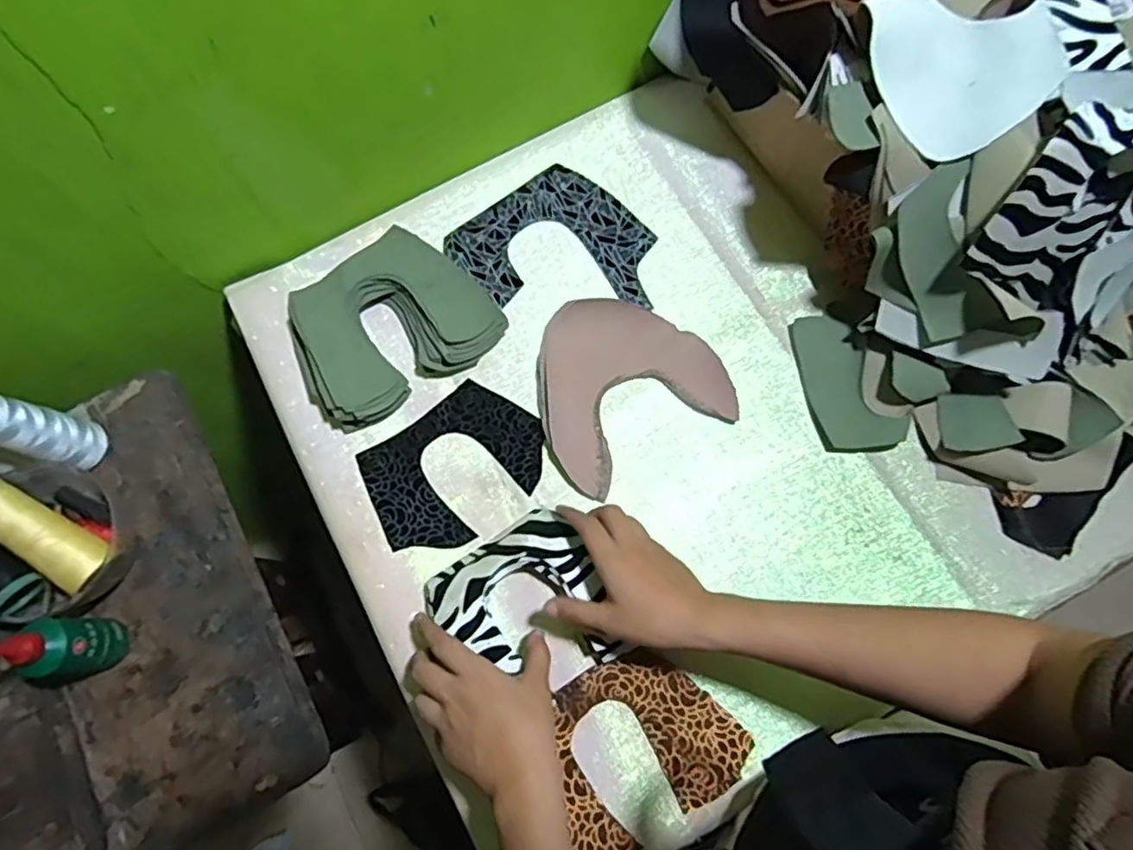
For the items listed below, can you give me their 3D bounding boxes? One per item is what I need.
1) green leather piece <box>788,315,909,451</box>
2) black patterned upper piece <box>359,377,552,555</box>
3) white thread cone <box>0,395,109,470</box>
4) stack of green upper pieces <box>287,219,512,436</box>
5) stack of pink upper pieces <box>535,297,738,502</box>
[{"bbox_3d":[0.237,-0.036,0.580,0.062,0.013,0.131,-23,67,8],"label":"green leather piece"},{"bbox_3d":[-0.098,0.036,0.582,0.157,0.009,0.114,-36,77,-12],"label":"black patterned upper piece"},{"bbox_3d":[-0.428,0.005,0.537,0.034,0.107,0.040,12,75,3],"label":"white thread cone"},{"bbox_3d":[-0.161,-0.085,0.590,0.173,0.030,0.138,-41,79,-10],"label":"stack of green upper pieces"},{"bbox_3d":[0.044,-0.043,0.588,0.164,0.017,0.162,-30,77,-8],"label":"stack of pink upper pieces"}]

